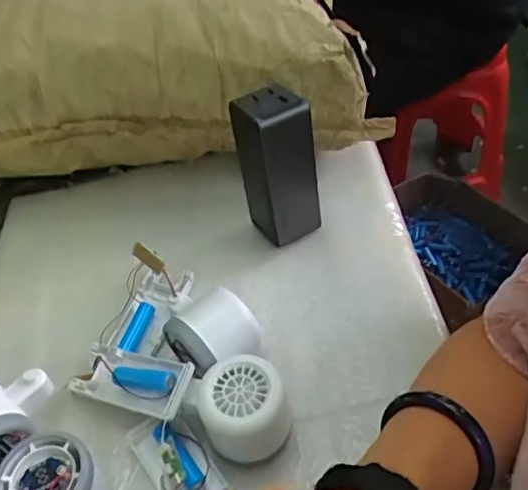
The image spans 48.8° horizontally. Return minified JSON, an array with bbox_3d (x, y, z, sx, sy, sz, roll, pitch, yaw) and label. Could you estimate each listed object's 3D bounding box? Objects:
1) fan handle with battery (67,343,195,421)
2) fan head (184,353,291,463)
[{"bbox_3d":[-0.094,0.095,0.413,0.100,0.016,0.037,3,44,33],"label":"fan handle with battery"},{"bbox_3d":[-0.015,0.112,0.393,0.057,0.050,0.062,-4,45,4],"label":"fan head"}]

